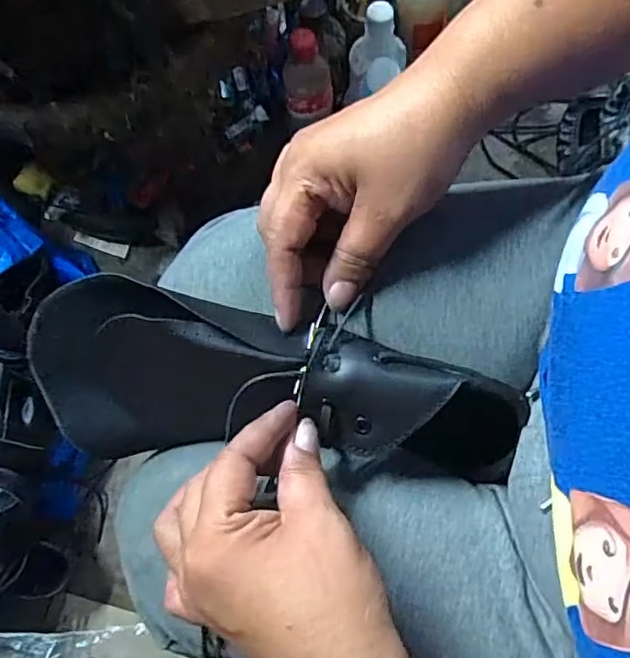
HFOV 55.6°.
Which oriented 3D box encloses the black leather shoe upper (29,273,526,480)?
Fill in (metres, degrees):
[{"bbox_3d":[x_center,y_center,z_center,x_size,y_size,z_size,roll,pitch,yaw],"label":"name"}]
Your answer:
[{"bbox_3d":[-0.025,0.032,0.306,0.246,0.074,0.077,7,76,8],"label":"black leather shoe upper"}]

